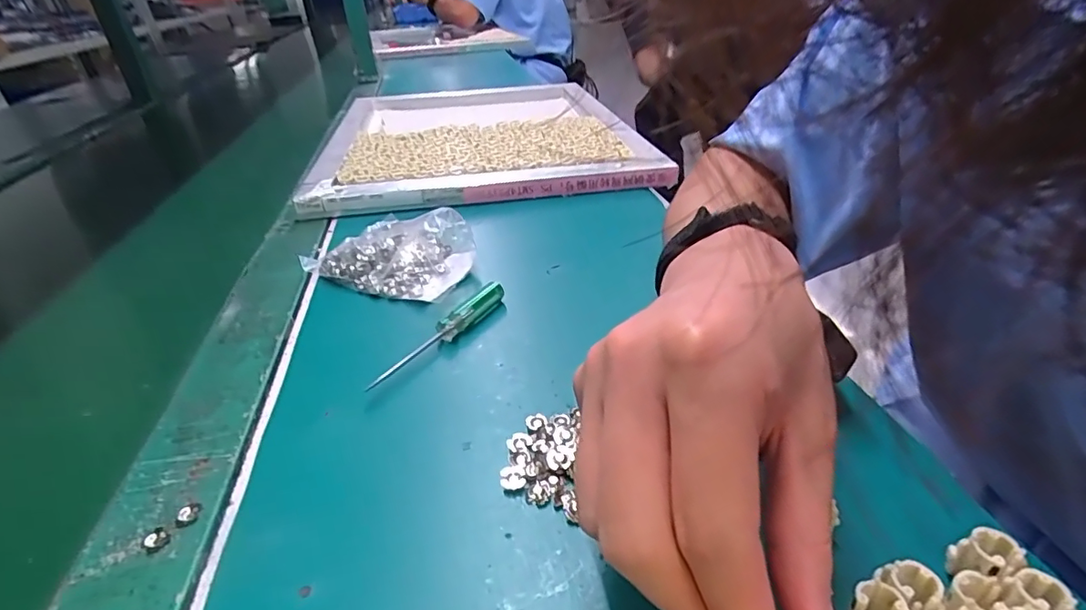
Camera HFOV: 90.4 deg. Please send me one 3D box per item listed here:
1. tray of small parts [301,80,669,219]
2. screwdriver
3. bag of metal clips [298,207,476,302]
[{"bbox_3d":[-0.088,-0.229,0.719,0.359,0.034,0.469,-6,32,-8],"label":"tray of small parts"},{"bbox_3d":[-0.060,0.016,0.328,0.010,0.017,0.110,19,37,29],"label":"screwdriver"},{"bbox_3d":[-0.113,-0.049,0.408,0.118,0.050,0.091,22,38,32],"label":"bag of metal clips"}]

